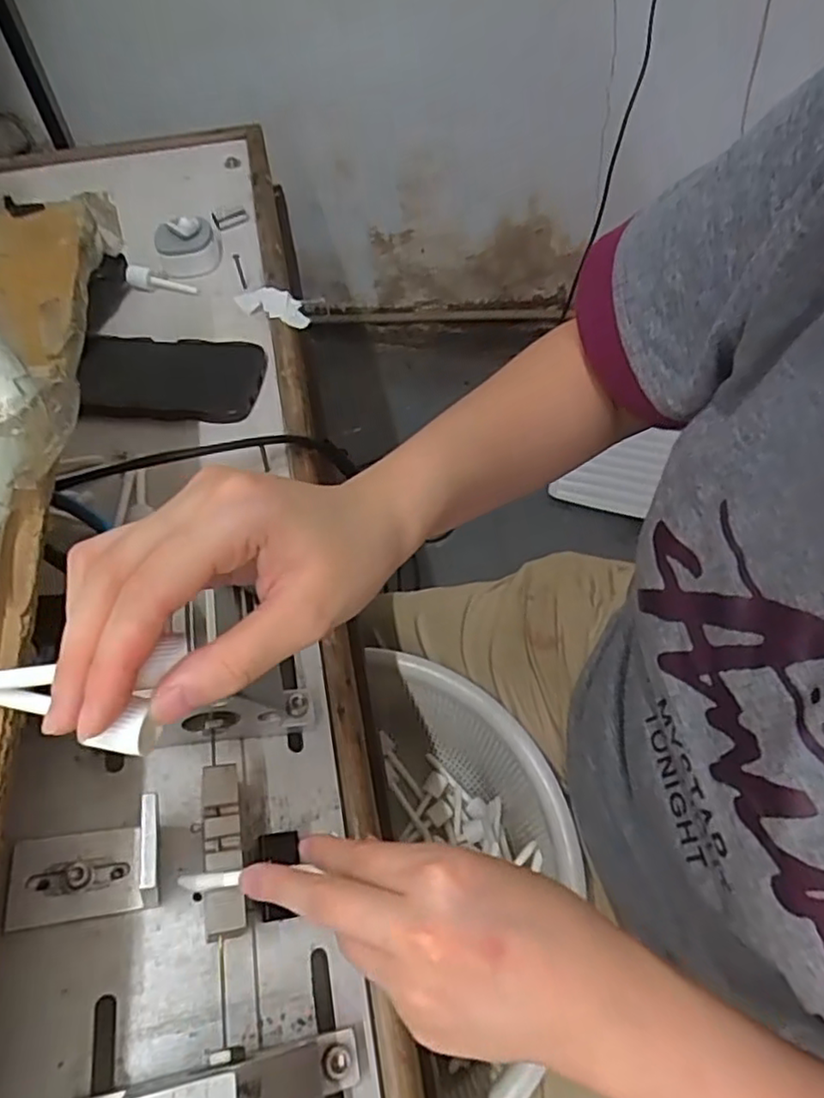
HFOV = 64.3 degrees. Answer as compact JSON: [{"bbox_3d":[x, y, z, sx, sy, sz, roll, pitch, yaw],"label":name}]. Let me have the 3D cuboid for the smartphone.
[{"bbox_3d":[-0.201,-0.142,0.539,0.153,0.013,0.088,1,58,3],"label":"smartphone"}]

